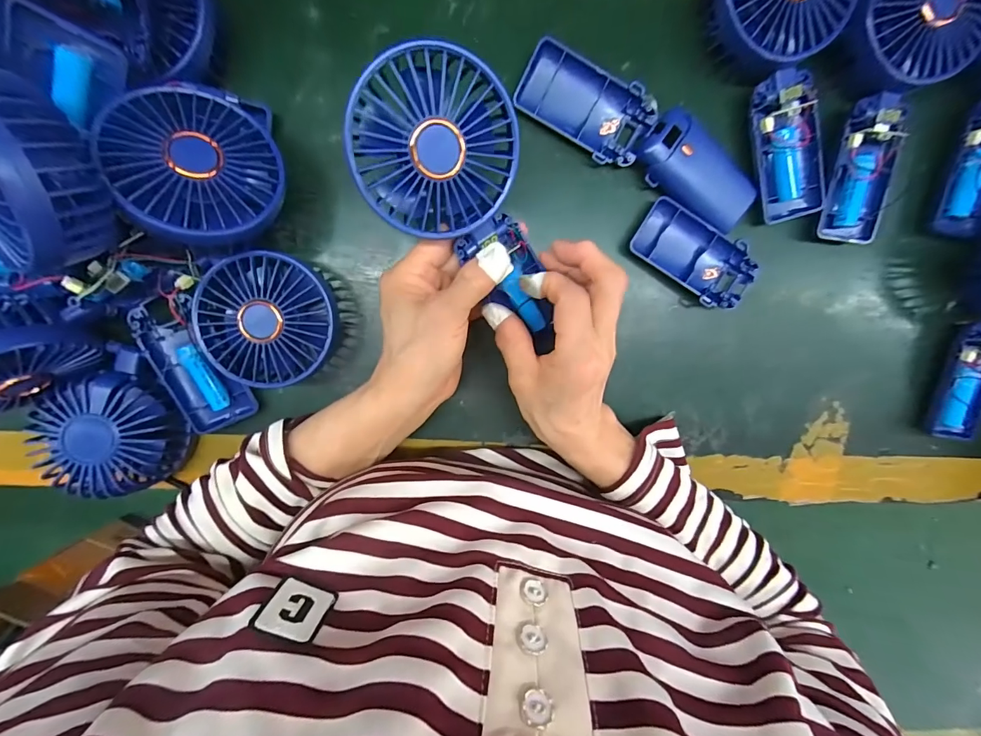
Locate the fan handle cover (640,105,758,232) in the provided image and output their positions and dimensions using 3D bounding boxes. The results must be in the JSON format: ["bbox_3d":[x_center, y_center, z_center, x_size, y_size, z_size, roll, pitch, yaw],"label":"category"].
[{"bbox_3d":[0.145,-0.135,0.293,0.088,0.021,0.043,38,95,-9],"label":"fan handle cover"}]

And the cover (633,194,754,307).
[{"bbox_3d":[0.151,-0.083,0.307,0.090,0.018,0.046,35,96,-8],"label":"cover"}]

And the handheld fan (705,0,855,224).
[{"bbox_3d":[0.200,-0.197,0.281,0.086,0.035,0.180,-21,114,0],"label":"handheld fan"}]

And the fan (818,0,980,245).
[{"bbox_3d":[0.274,-0.182,0.286,0.080,0.030,0.176,1,112,-4],"label":"fan"}]

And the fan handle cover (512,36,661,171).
[{"bbox_3d":[0.065,-0.180,0.285,0.091,0.019,0.049,25,97,-7],"label":"fan handle cover"}]

